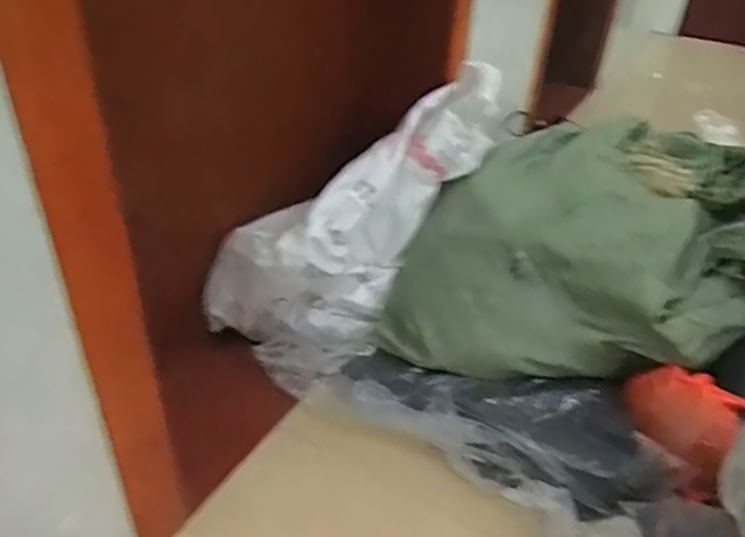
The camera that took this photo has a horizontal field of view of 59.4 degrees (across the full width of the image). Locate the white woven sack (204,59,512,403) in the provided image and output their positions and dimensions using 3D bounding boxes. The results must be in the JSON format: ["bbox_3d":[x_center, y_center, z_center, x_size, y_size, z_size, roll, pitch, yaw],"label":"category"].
[{"bbox_3d":[-0.023,-0.102,1.219,0.658,0.277,0.232,-49,52,-4],"label":"white woven sack"}]

